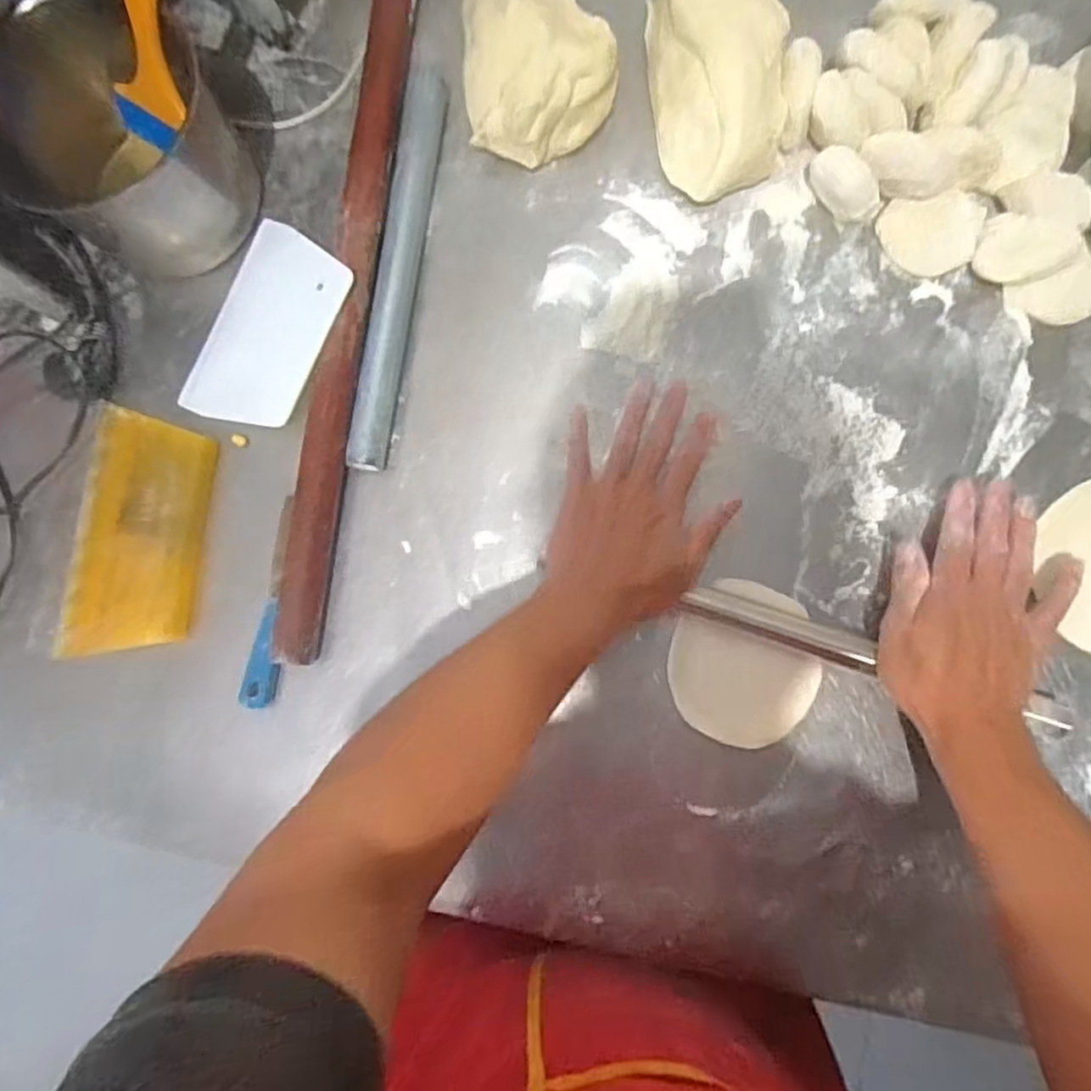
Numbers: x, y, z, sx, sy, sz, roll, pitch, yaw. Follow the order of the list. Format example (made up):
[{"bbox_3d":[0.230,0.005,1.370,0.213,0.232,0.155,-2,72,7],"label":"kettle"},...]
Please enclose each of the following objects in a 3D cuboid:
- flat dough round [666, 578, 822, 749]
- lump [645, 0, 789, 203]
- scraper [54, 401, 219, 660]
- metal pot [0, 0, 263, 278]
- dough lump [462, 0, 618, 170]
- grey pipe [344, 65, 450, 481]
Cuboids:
[{"bbox_3d":[0.133,0.079,0.459,0.097,0.009,0.107,10,85,5],"label":"flat dough round"},{"bbox_3d":[0.121,-0.320,0.471,0.087,0.067,0.143,-7,84,3],"label":"lump"},{"bbox_3d":[-0.291,-0.006,0.486,0.092,0.010,0.172,10,85,5],"label":"scraper"},{"bbox_3d":[-0.301,-0.287,0.495,0.149,0.103,0.152,28,87,6],"label":"metal pot"},{"bbox_3d":[-0.005,-0.347,0.482,0.109,0.064,0.135,-7,84,3],"label":"dough lump"},{"bbox_3d":[-0.107,-0.201,0.492,0.030,0.020,0.295,8,85,5],"label":"grey pipe"}]

